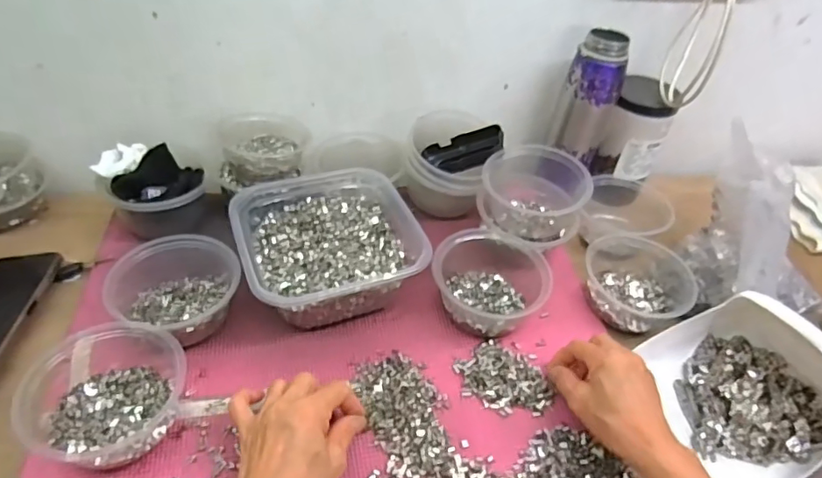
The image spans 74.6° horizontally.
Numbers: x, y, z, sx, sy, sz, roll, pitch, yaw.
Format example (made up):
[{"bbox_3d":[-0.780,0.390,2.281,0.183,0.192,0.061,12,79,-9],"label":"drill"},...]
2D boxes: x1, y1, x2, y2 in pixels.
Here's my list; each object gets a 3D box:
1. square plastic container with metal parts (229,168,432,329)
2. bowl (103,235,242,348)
[{"bbox_3d":[-0.092,0.001,0.574,0.174,0.073,0.187,-12,47,-19],"label":"square plastic container with metal parts"},{"bbox_3d":[-0.221,0.050,0.511,0.113,0.068,0.118,3,44,-3],"label":"bowl"}]

